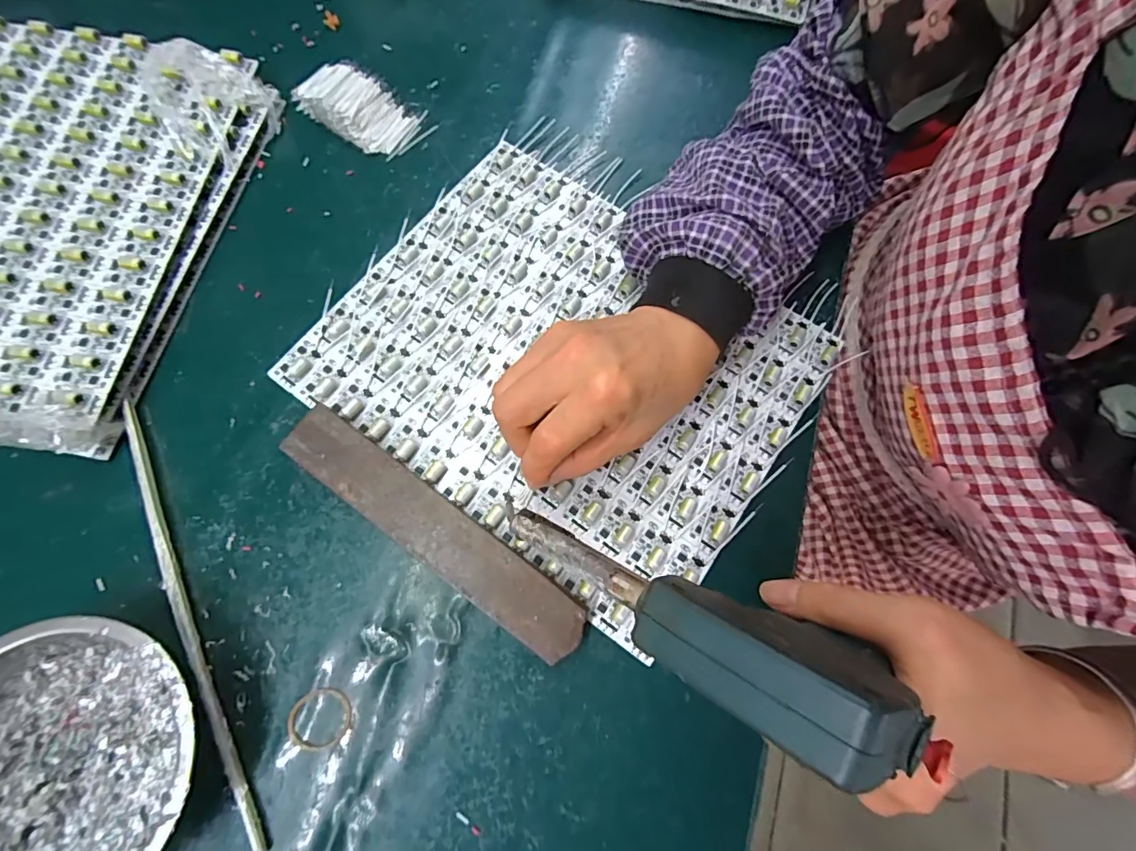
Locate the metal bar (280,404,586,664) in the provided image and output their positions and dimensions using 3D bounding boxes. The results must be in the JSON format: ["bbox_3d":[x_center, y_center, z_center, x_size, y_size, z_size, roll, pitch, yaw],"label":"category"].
[{"bbox_3d":[-0.077,0.058,0.273,0.196,0.016,0.033,35,74,8],"label":"metal bar"}]

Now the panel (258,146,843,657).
[{"bbox_3d":[-0.005,-0.047,0.312,0.286,0.009,0.234,35,74,9],"label":"panel"}]

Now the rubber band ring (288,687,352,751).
[{"bbox_3d":[-0.129,0.153,0.249,0.033,0.004,0.028,-8,73,-5],"label":"rubber band ring"}]

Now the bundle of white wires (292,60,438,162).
[{"bbox_3d":[-0.161,-0.246,0.370,0.106,0.013,0.057,32,74,8],"label":"bundle of white wires"}]

